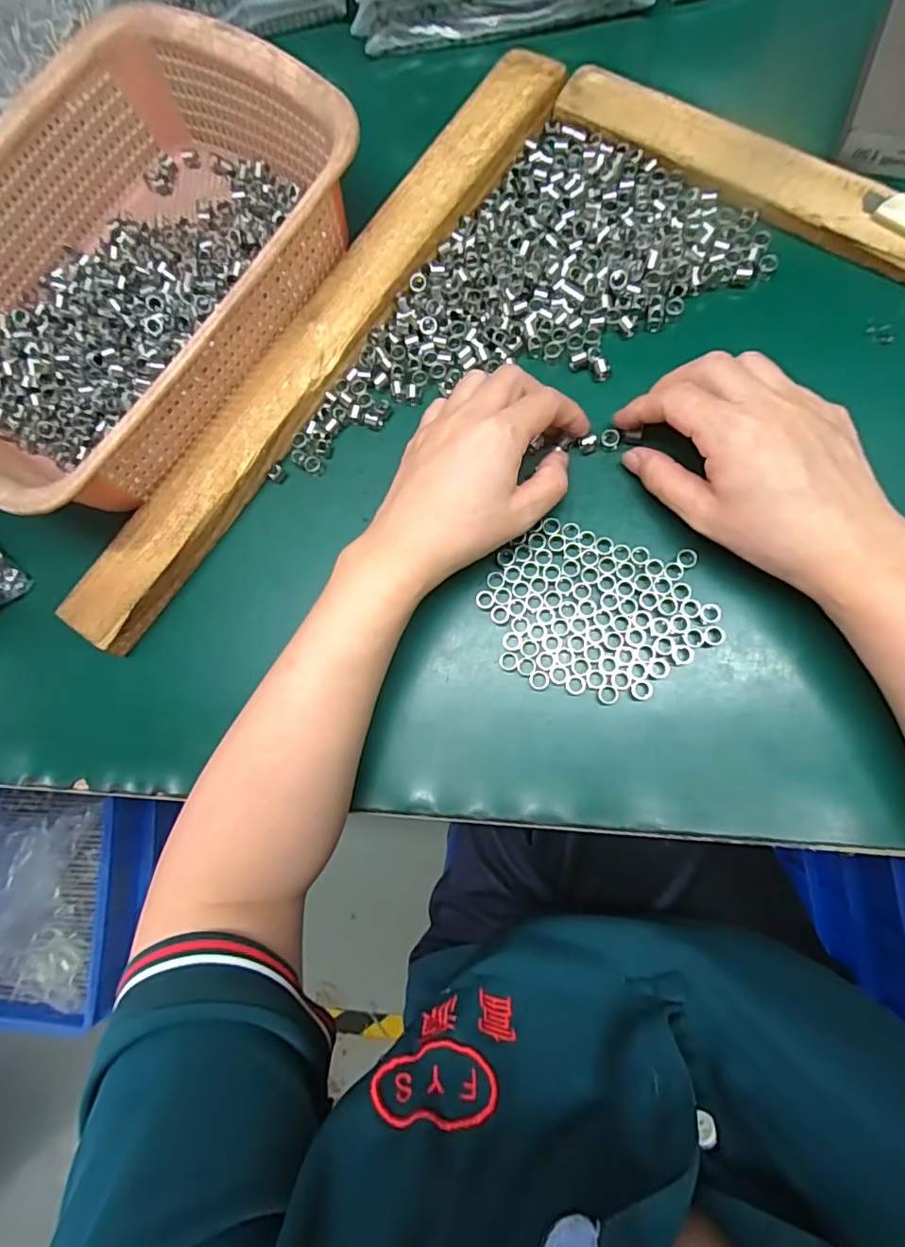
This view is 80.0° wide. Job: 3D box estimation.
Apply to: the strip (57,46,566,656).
[{"bbox_3d":[-0.085,-0.172,0.330,0.043,0.018,0.439,37,89,11],"label":"strip"}]

